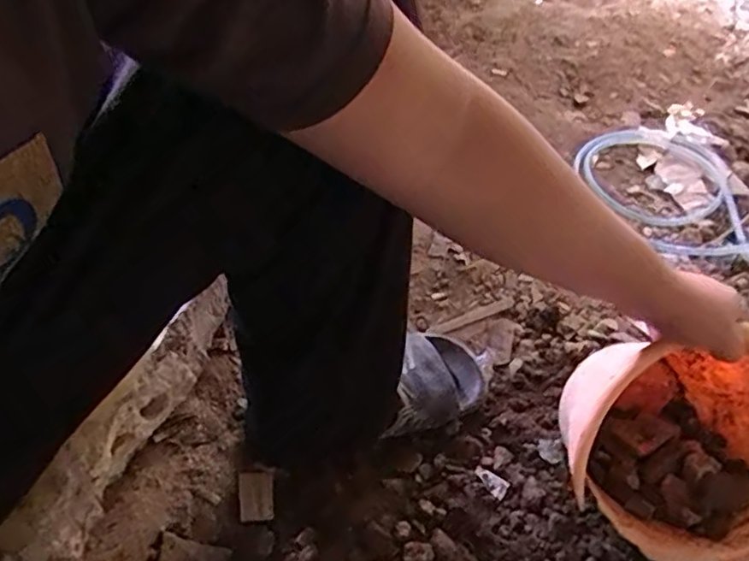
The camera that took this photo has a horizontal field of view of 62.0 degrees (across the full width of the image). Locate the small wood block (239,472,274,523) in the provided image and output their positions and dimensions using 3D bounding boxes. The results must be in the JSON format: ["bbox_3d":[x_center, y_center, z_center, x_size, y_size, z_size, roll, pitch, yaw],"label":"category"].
[{"bbox_3d":[-0.131,0.238,0.689,0.035,0.004,0.055,-6,55,-7],"label":"small wood block"}]

